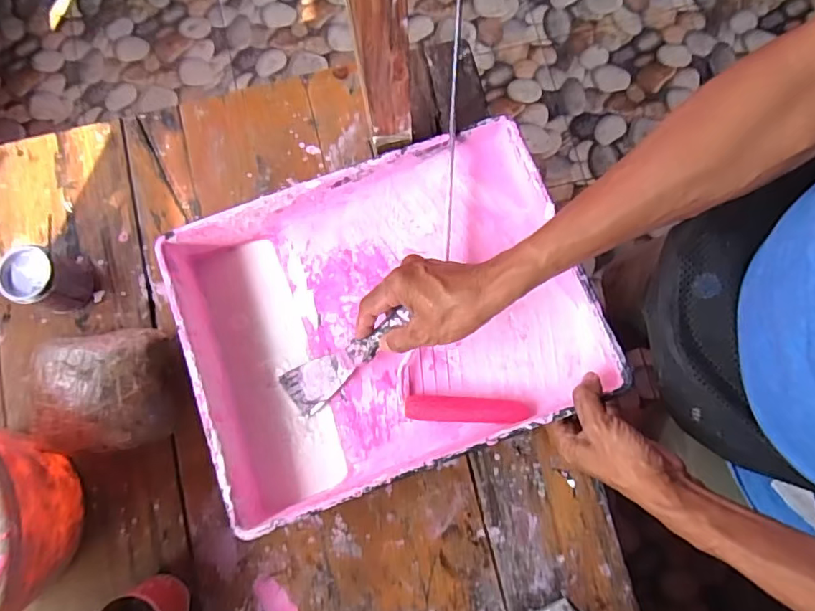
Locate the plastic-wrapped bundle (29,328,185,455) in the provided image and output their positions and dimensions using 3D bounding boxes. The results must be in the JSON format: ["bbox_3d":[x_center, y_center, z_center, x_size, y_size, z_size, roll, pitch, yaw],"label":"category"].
[{"bbox_3d":[-0.279,0.079,0.509,0.113,0.072,0.111,-4,78,0],"label":"plastic-wrapped bundle"}]

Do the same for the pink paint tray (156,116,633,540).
[{"bbox_3d":[-0.022,0.010,0.506,0.347,0.081,0.273,-20,79,-3],"label":"pink paint tray"}]

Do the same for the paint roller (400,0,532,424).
[{"bbox_3d":[0.056,-0.184,0.508,0.108,0.084,0.574,2,79,1],"label":"paint roller"}]

